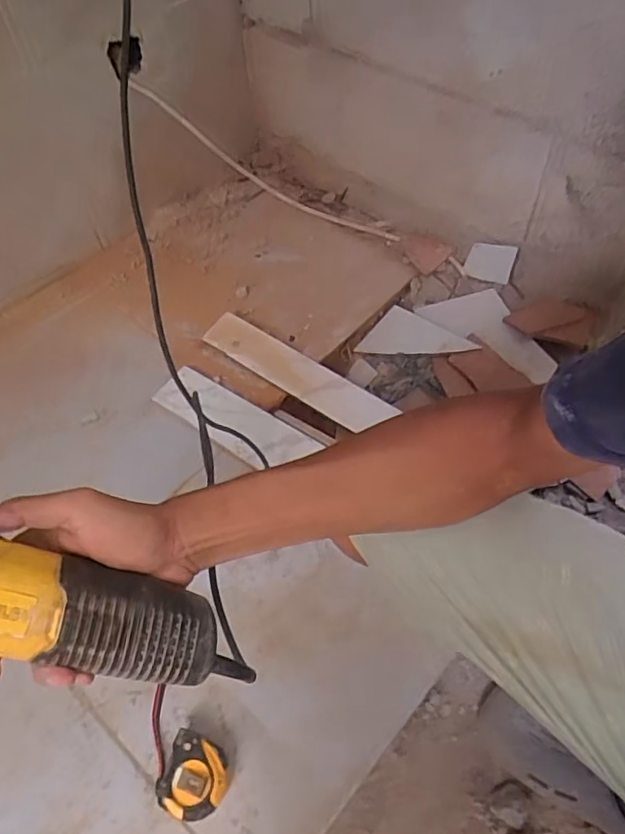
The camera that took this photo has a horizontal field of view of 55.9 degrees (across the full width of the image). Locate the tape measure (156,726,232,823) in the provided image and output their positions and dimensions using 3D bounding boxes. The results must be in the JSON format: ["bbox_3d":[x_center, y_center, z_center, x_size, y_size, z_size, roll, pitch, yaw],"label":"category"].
[{"bbox_3d":[-0.118,0.363,0.593,0.069,0.033,0.070,-1,56,2],"label":"tape measure"}]

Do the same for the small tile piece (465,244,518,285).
[{"bbox_3d":[0.292,-0.256,0.971,0.077,0.063,0.010,22,37,27],"label":"small tile piece"}]

